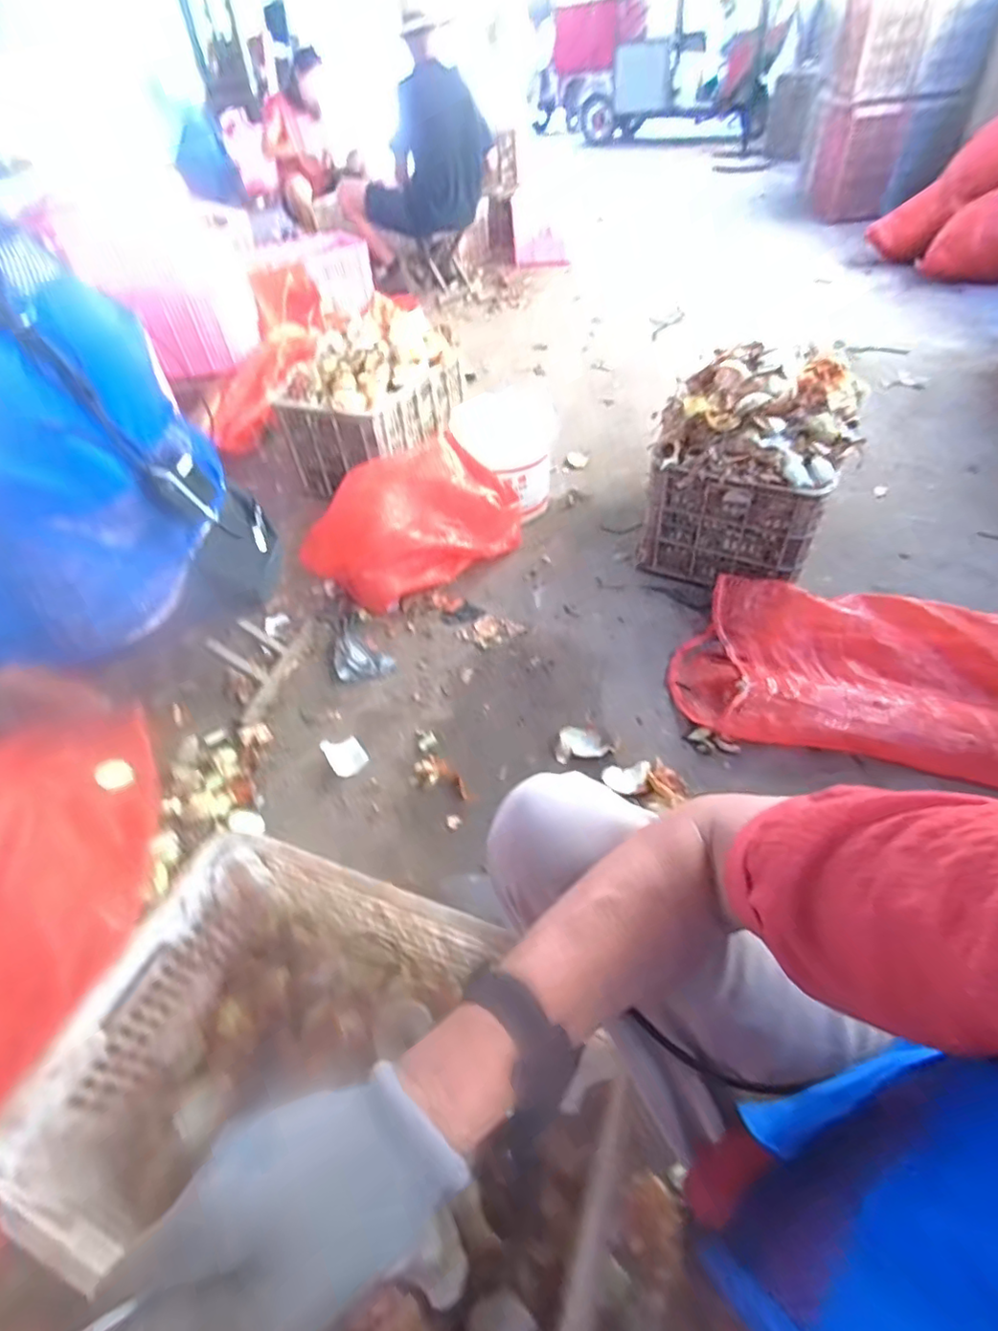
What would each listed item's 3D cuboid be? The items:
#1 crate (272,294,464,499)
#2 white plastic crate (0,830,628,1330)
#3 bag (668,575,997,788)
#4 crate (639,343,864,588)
[{"bbox_3d":[-0.352,-0.758,1.651,0.326,0.324,0.490,18,51,19],"label":"crate"},{"bbox_3d":[-0.153,0.438,0.596,0.513,0.196,0.351,16,50,17],"label":"white plastic crate"},{"bbox_3d":[0.806,0.033,1.072,0.919,0.095,0.399,11,49,13],"label":"bag"},{"bbox_3d":[0.550,-0.435,1.311,0.381,0.424,0.374,17,51,17],"label":"crate"}]

